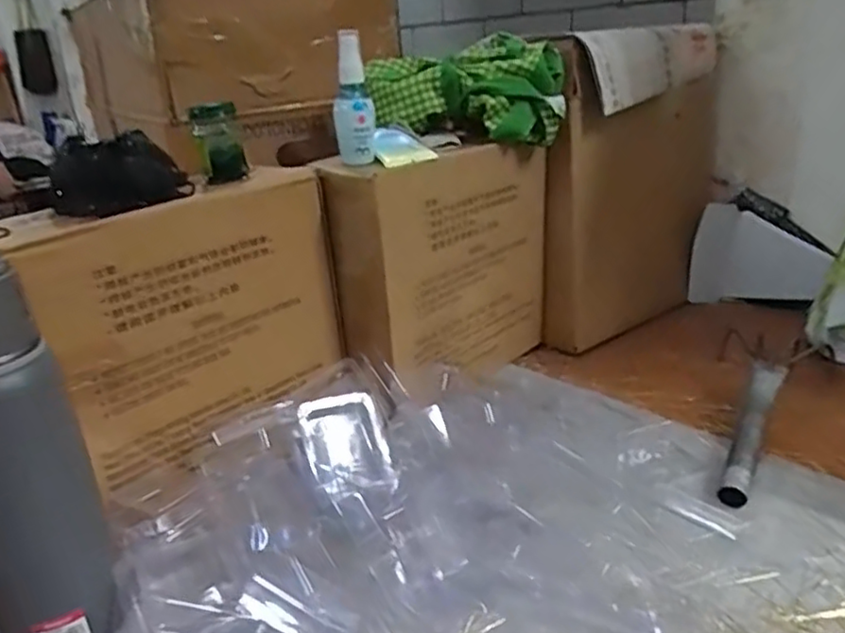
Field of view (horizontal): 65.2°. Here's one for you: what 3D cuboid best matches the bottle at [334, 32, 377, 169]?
[{"bbox_3d":[-0.065,-0.202,0.614,0.036,0.113,0.031,-6,22,-5],"label":"bottle"}]

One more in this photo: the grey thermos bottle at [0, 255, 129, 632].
[{"bbox_3d":[-0.262,0.101,0.423,0.089,0.267,0.066,-20,28,-33],"label":"grey thermos bottle"}]

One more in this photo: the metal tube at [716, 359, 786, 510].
[{"bbox_3d":[0.313,0.103,0.623,0.026,0.033,0.214,12,27,31],"label":"metal tube"}]

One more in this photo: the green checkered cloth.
[{"bbox_3d":[0.045,-0.251,0.741,0.220,0.094,0.100,6,24,23],"label":"green checkered cloth"}]

